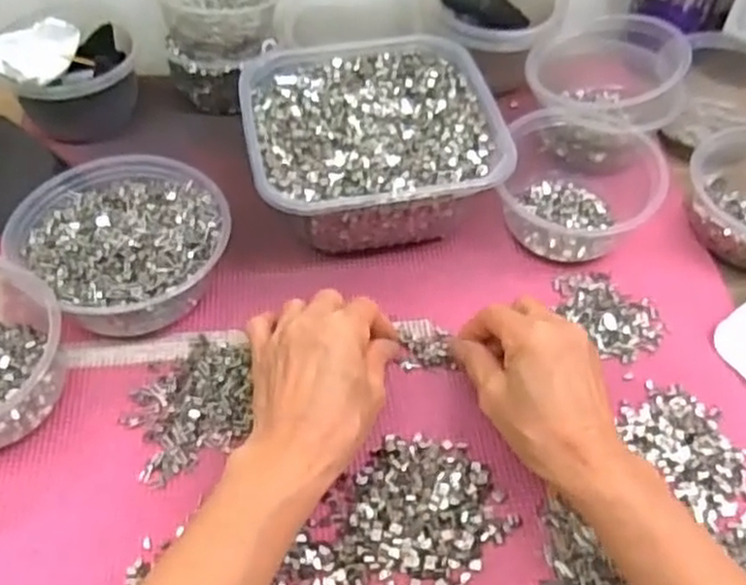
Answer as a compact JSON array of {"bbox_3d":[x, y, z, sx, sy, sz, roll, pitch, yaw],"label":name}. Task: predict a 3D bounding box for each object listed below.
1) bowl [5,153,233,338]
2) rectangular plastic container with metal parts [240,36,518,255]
[{"bbox_3d":[-0.163,-0.031,0.496,0.137,0.056,0.122,37,60,24],"label":"bowl"},{"bbox_3d":[-0.005,-0.107,0.551,0.168,0.076,0.173,-11,53,-10],"label":"rectangular plastic container with metal parts"}]

